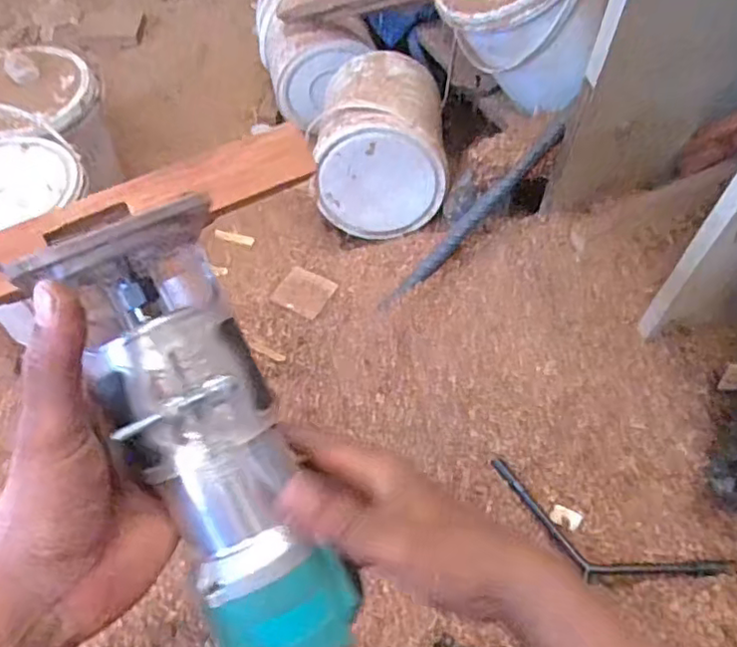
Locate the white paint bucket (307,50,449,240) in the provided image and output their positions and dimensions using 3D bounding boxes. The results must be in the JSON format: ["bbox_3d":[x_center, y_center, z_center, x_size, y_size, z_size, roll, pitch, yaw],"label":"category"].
[{"bbox_3d":[0.011,-0.260,0.876,0.170,0.160,0.223,-2,55,0],"label":"white paint bucket"}]

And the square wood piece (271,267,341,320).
[{"bbox_3d":[-0.086,-0.042,0.853,0.075,0.006,0.063,26,66,23],"label":"square wood piece"}]

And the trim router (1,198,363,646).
[{"bbox_3d":[-0.069,0.060,0.284,0.072,0.084,0.216,-24,91,-15],"label":"trim router"}]

